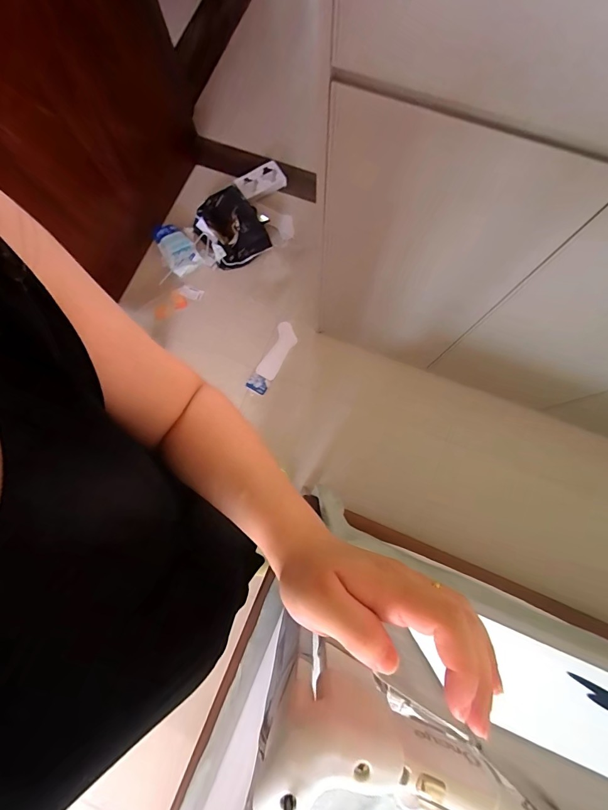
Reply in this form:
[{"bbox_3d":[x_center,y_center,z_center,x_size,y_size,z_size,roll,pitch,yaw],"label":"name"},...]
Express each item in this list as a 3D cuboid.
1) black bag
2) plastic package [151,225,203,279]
[{"bbox_3d":[-0.320,-0.768,1.559,0.260,0.066,0.347,-33,81,-5],"label":"black bag"},{"bbox_3d":[-0.544,-0.672,1.545,0.141,0.048,0.224,-31,80,-5],"label":"plastic package"}]

